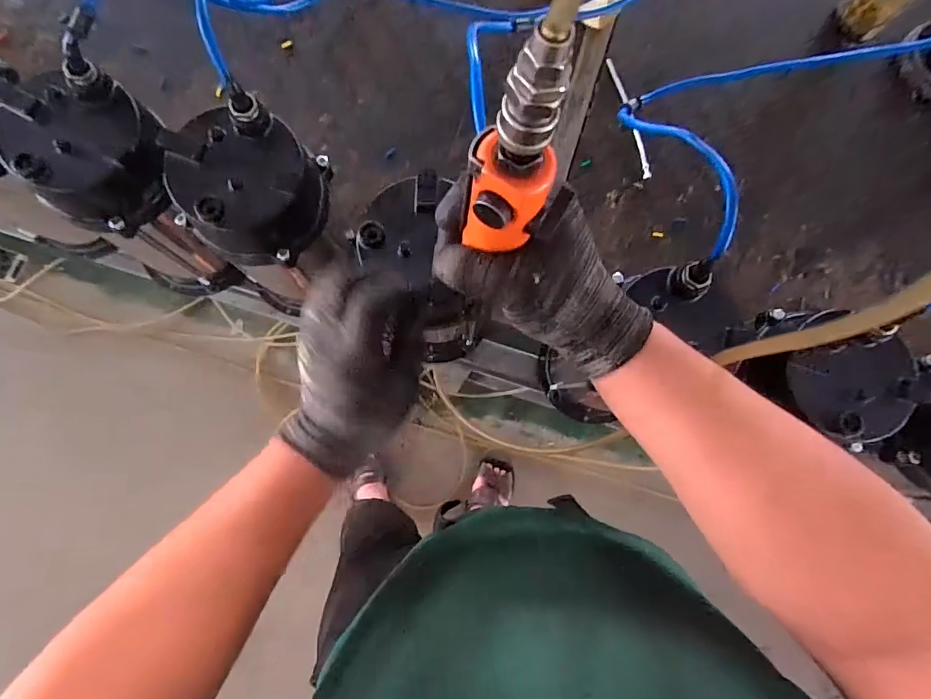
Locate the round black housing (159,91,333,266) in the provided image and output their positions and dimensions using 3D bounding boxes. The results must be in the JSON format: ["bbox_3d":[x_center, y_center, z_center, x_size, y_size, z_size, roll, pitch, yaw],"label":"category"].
[{"bbox_3d":[-0.187,-0.139,0.412,0.109,0.078,0.112,1,82,-4],"label":"round black housing"}]

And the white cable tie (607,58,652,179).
[{"bbox_3d":[0.241,-0.338,0.704,0.018,0.011,0.193,-13,83,-6],"label":"white cable tie"}]

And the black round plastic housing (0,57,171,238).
[{"bbox_3d":[-0.314,-0.162,0.413,0.115,0.073,0.115,1,82,-4],"label":"black round plastic housing"}]

